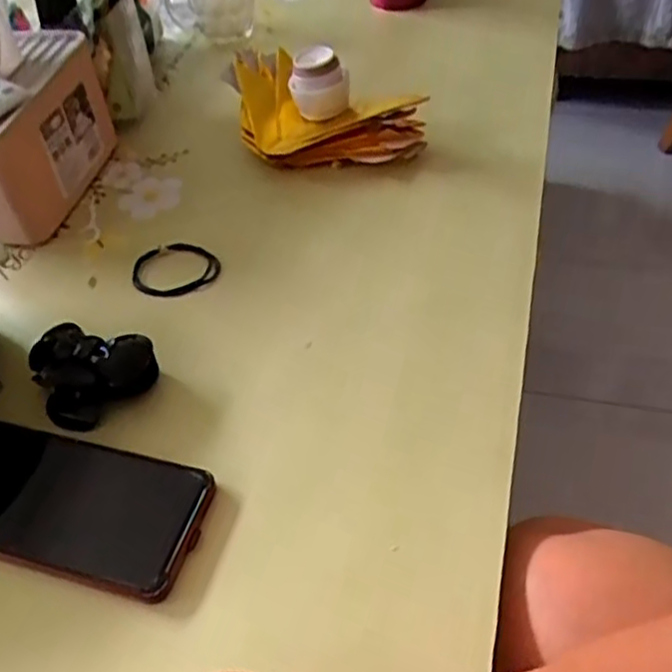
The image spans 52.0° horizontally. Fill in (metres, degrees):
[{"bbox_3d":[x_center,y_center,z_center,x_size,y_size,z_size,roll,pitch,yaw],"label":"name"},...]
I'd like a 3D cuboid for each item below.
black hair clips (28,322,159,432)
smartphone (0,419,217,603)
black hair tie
[{"bbox_3d":[-0.159,0.017,0.446,0.070,0.033,0.071,-3,47,3],"label":"black hair clips"},{"bbox_3d":[-0.154,0.092,0.386,0.163,0.013,0.077,11,49,15],"label":"smartphone"},{"bbox_3d":[-0.123,-0.051,0.524,0.064,0.006,0.058,27,55,27],"label":"black hair tie"}]

